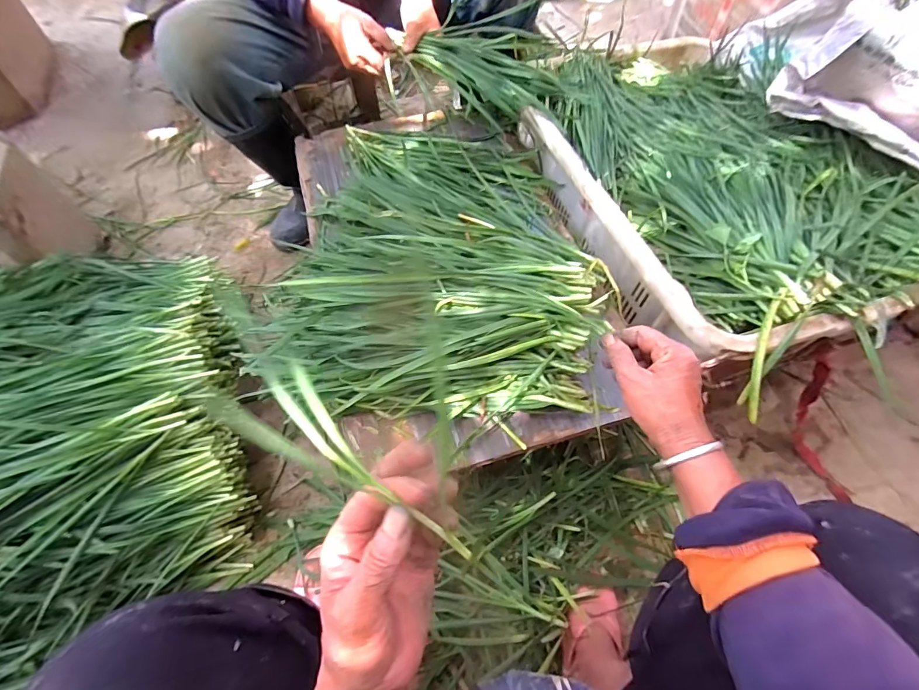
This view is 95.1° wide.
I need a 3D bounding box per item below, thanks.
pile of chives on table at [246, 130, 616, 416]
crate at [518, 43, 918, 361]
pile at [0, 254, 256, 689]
[{"bbox_3d":[-0.022,-0.172,0.623,0.434,0.138,0.549,6,61,1],"label":"pile of chives on table"},{"bbox_3d":[0.404,-0.282,0.709,0.453,0.145,0.722,-17,63,-11],"label":"crate"},{"bbox_3d":[-0.757,0.167,0.682,0.725,0.234,0.652,-13,63,-10],"label":"pile"}]

